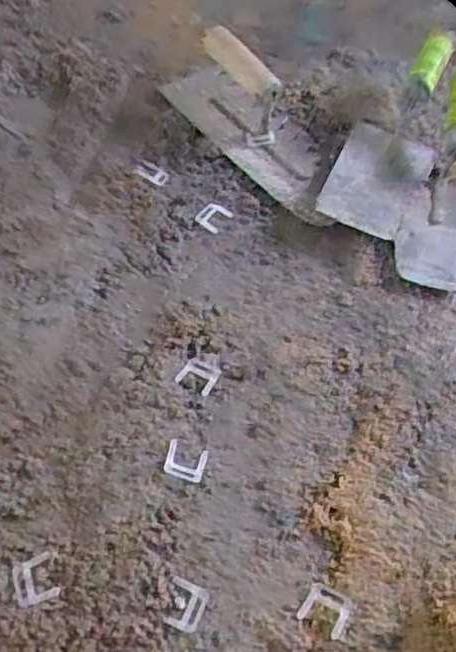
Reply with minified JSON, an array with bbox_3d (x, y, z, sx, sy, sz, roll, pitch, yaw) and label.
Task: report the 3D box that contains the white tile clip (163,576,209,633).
[{"bbox_3d":[-0.031,0.198,0.456,0.027,0.005,0.030,19,58,10],"label":"white tile clip"}]

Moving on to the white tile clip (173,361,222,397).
[{"bbox_3d":[-0.026,0.043,0.553,0.032,0.004,0.028,23,58,12],"label":"white tile clip"}]

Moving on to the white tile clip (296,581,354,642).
[{"bbox_3d":[0.068,0.198,0.451,0.031,0.004,0.028,25,59,13],"label":"white tile clip"}]

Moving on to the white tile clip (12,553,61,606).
[{"bbox_3d":[-0.137,0.180,0.458,0.029,0.004,0.032,-18,59,-14],"label":"white tile clip"}]

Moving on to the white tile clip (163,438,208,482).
[{"bbox_3d":[-0.034,0.106,0.509,0.031,0.007,0.029,12,57,5],"label":"white tile clip"}]

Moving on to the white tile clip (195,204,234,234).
[{"bbox_3d":[-0.015,-0.114,0.660,0.028,0.004,0.035,31,61,17],"label":"white tile clip"}]

